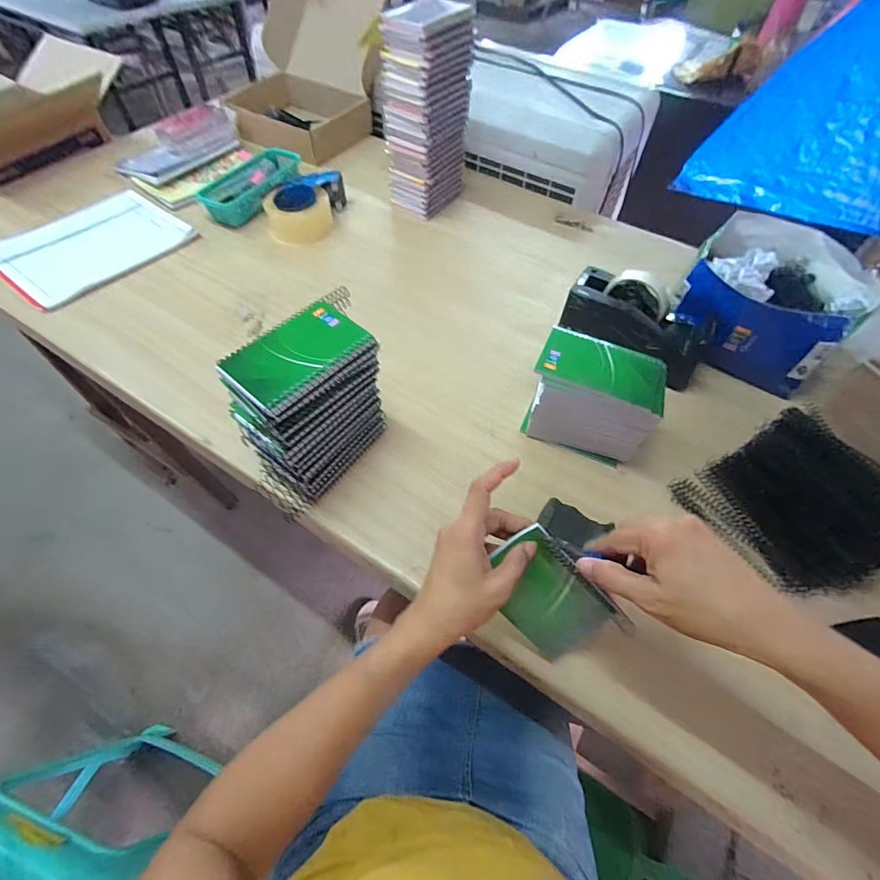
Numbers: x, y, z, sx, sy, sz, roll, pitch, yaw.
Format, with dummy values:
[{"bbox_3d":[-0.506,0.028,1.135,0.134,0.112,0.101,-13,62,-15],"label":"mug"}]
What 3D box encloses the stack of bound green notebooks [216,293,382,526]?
[{"bbox_3d":[-0.148,-0.030,0.475,0.096,0.167,0.161,34,62,19],"label":"stack of bound green notebooks"}]

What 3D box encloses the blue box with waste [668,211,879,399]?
[{"bbox_3d":[0.477,-0.210,0.622,0.214,0.133,0.242,38,63,21],"label":"blue box with waste"}]

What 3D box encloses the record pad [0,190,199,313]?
[{"bbox_3d":[-0.613,-0.349,0.753,0.259,0.013,0.278,33,62,18],"label":"record pad"}]

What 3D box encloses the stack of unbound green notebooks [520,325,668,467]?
[{"bbox_3d":[0.183,-0.050,0.527,0.144,0.122,0.086,19,58,10],"label":"stack of unbound green notebooks"}]

